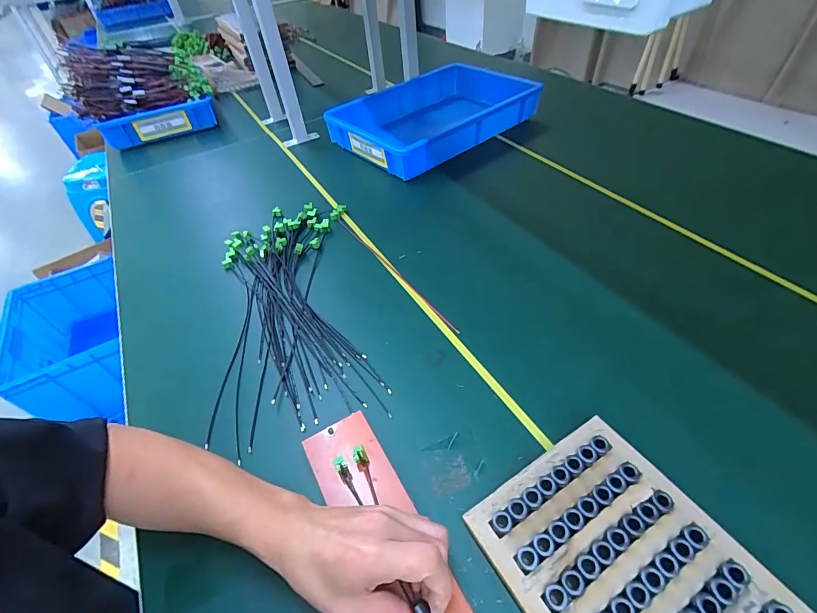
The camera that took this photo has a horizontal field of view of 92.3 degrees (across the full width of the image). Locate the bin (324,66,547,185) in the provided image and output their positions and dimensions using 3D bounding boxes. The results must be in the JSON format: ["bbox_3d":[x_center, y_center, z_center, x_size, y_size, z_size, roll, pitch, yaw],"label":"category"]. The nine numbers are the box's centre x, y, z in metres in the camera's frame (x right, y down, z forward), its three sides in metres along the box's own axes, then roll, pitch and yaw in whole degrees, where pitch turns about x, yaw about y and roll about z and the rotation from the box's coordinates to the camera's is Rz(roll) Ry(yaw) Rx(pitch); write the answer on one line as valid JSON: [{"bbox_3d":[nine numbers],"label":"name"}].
[{"bbox_3d":[0.082,-0.479,0.975,0.503,0.086,0.312,-36,52,-25],"label":"bin"}]

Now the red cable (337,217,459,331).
[{"bbox_3d":[-0.028,-0.062,0.631,0.013,0.010,0.332,-30,50,-20],"label":"red cable"}]

